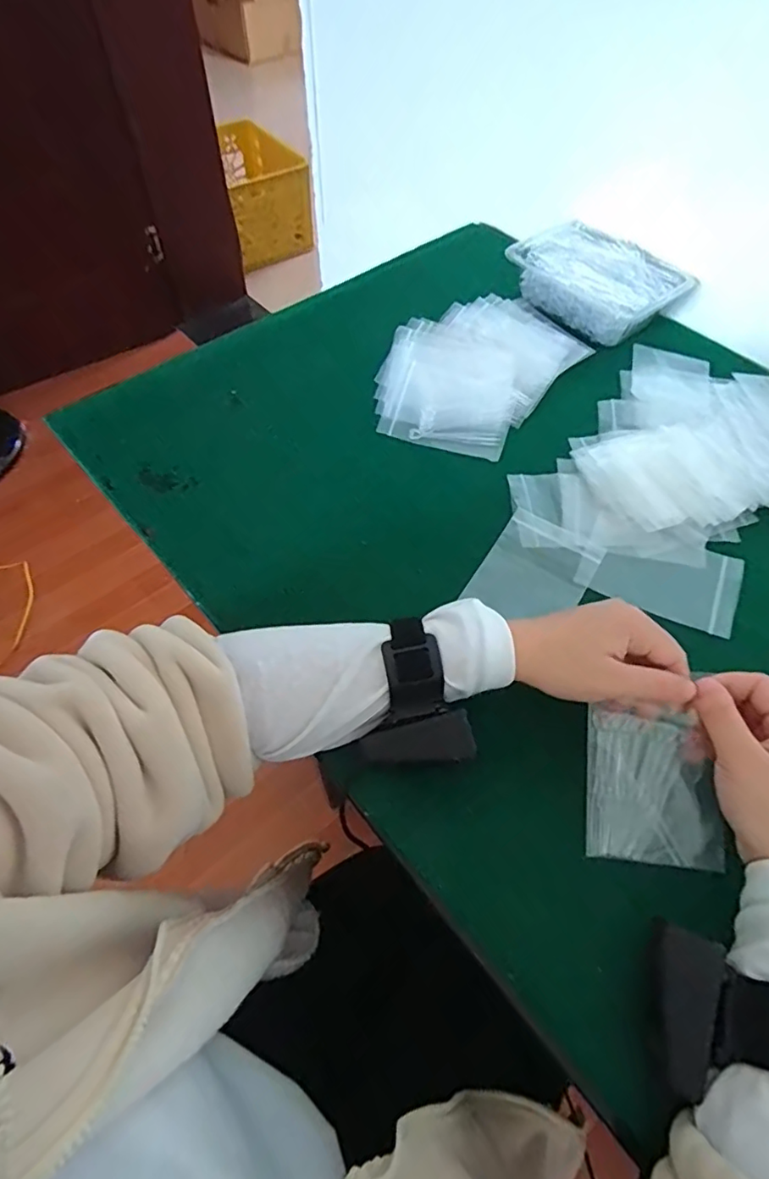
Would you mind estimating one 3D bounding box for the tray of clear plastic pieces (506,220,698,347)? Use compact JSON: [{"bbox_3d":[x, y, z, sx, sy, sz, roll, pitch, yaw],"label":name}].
[{"bbox_3d":[0.241,-0.352,0.646,0.112,0.053,0.177,-40,68,-23],"label":"tray of clear plastic pieces"}]

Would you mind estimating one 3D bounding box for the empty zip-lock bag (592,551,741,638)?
[{"bbox_3d":[0.235,-0.011,0.467,0.106,0.006,0.078,21,64,14],"label":"empty zip-lock bag"}]

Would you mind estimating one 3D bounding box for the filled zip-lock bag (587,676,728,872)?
[{"bbox_3d":[0.167,0.123,0.355,0.075,0.007,0.090,0,77,12],"label":"filled zip-lock bag"}]

